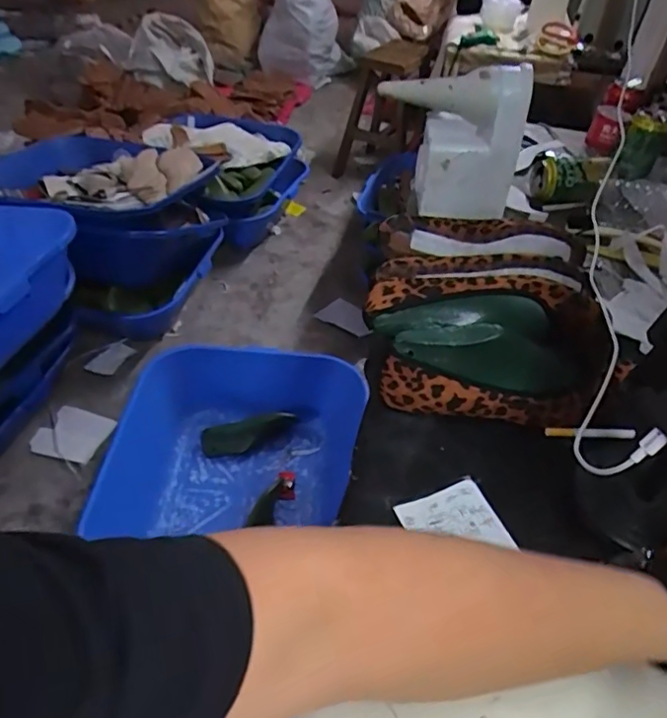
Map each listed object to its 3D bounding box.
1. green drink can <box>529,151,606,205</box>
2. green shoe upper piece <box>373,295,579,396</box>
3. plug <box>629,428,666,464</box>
[{"bbox_3d":[0.351,-0.268,0.834,0.099,0.057,0.054,1,44,-4],"label":"green drink can"},{"bbox_3d":[0.136,-0.010,0.537,0.182,0.081,0.105,-1,44,-6],"label":"green shoe upper piece"},{"bbox_3d":[0.189,0.053,0.335,0.005,0.024,0.011,20,25,-48],"label":"plug"}]

